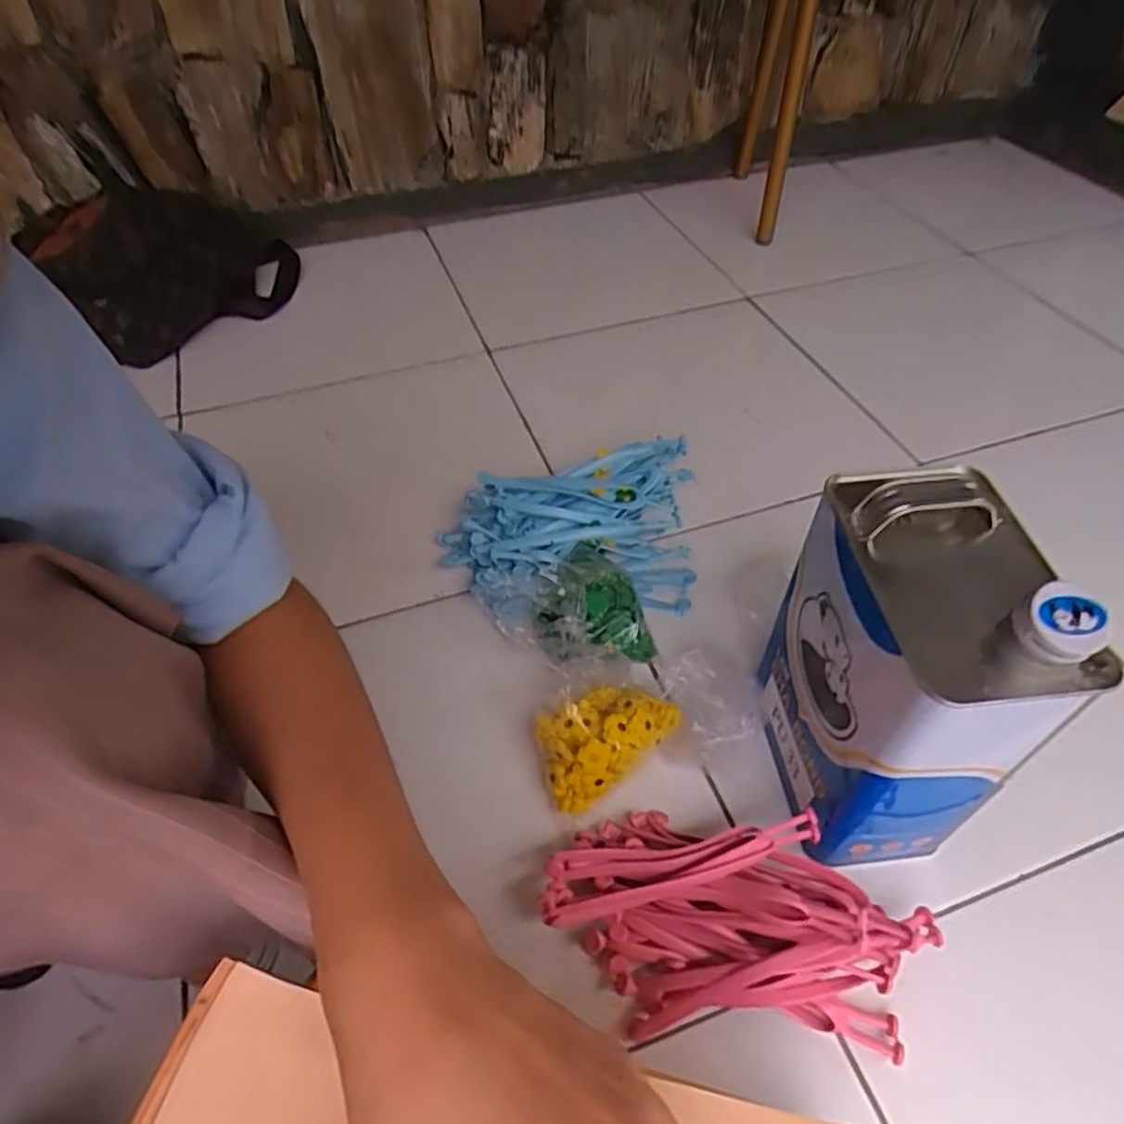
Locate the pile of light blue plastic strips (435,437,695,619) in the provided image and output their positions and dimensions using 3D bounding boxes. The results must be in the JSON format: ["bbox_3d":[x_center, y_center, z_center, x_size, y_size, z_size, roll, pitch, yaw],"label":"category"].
[{"bbox_3d":[0.005,-0.033,0.702,0.252,0.071,0.157,-4,50,-2],"label":"pile of light blue plastic strips"}]

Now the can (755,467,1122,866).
[{"bbox_3d":[0.223,0.073,0.486,0.114,0.259,0.171,-6,50,-4],"label":"can"}]

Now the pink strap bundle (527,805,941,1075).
[{"bbox_3d":[0.117,0.234,0.478,0.257,0.061,0.139,1,49,2],"label":"pink strap bundle"}]

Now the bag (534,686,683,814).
[{"bbox_3d":[0.036,0.134,0.563,0.114,0.051,0.070,-24,53,-18],"label":"bag"}]

